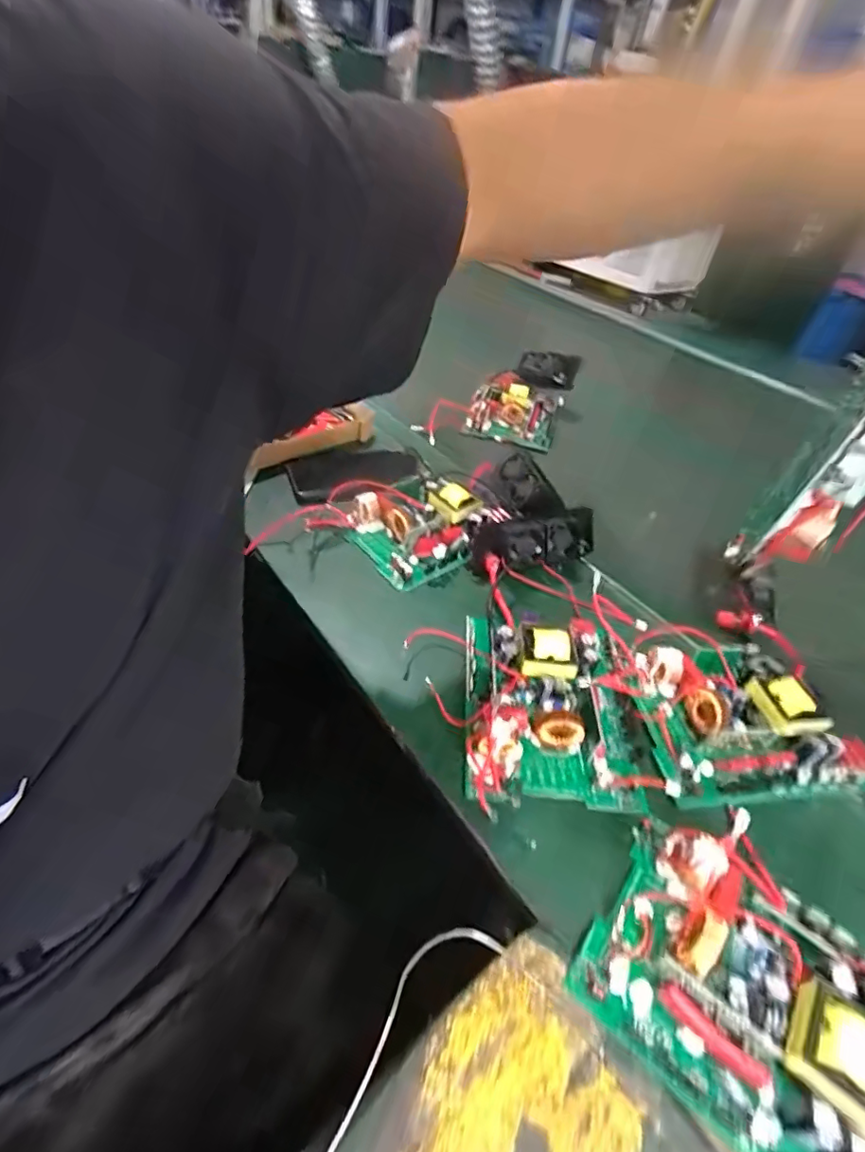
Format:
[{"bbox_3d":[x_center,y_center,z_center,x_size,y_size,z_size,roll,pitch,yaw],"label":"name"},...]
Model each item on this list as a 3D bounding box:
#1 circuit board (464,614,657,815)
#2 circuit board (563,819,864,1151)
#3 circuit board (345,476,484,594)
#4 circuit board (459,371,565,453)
[{"bbox_3d":[0.092,0.093,0.415,0.136,0.037,0.168,3,41,-2],"label":"circuit board"},{"bbox_3d":[0.174,0.223,0.280,0.162,0.032,0.122,31,47,27],"label":"circuit board"},{"bbox_3d":[-0.016,-0.056,0.565,0.136,0.041,0.131,-26,50,-31],"label":"circuit board"},{"bbox_3d":[0.127,-0.252,0.807,0.128,0.043,0.159,16,43,9],"label":"circuit board"}]

